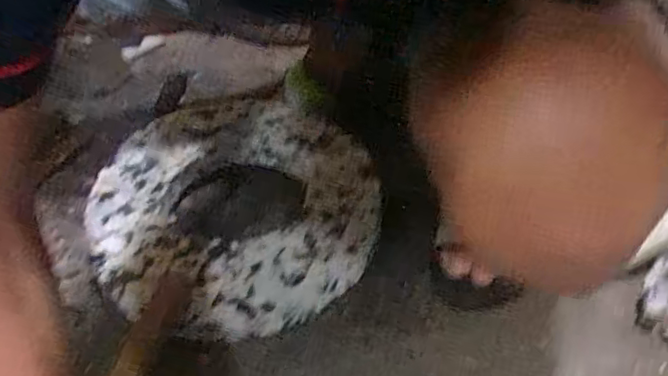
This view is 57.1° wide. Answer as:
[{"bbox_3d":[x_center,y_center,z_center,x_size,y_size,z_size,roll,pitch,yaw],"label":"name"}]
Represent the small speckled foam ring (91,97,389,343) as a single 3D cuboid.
[{"bbox_3d":[-0.114,0.014,0.678,0.294,0.053,0.328,-20,45,-14],"label":"small speckled foam ring"}]

